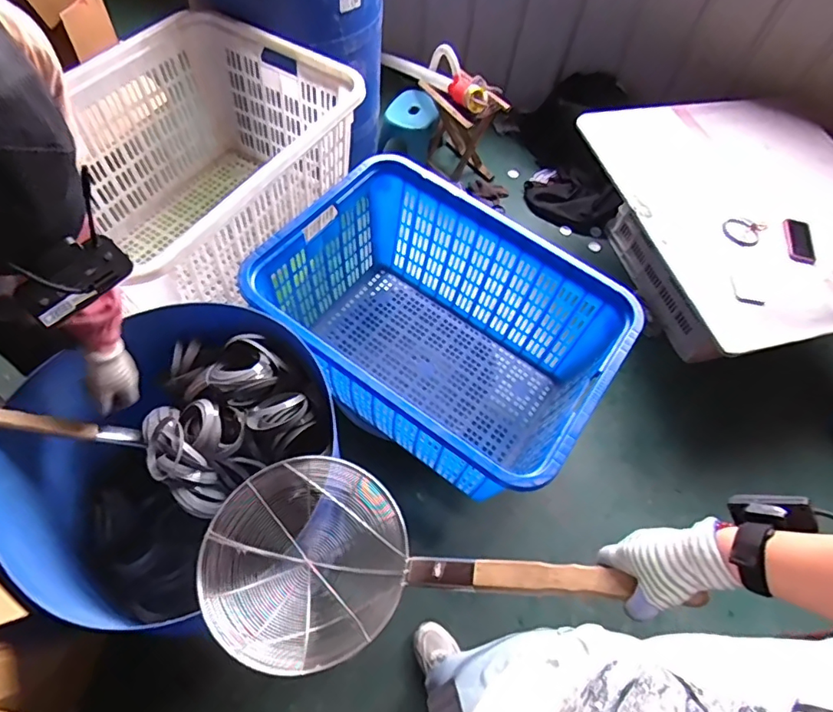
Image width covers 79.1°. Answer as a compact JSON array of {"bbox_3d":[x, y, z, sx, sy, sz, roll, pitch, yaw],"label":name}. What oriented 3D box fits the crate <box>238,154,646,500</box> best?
[{"bbox_3d":[0.044,-0.036,1.275,0.779,0.423,0.535,31,61,15],"label":"crate"}]

